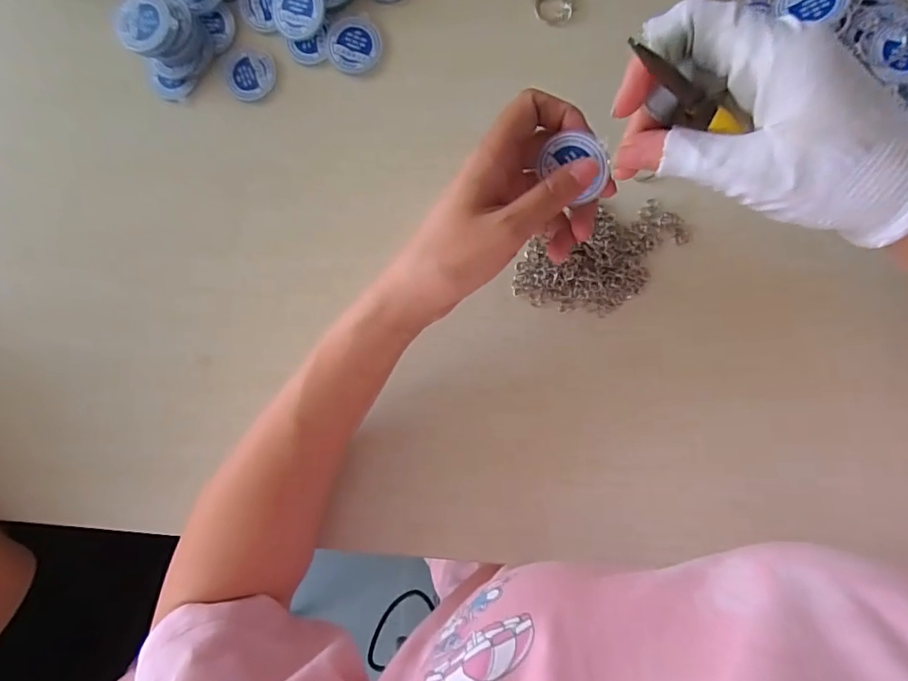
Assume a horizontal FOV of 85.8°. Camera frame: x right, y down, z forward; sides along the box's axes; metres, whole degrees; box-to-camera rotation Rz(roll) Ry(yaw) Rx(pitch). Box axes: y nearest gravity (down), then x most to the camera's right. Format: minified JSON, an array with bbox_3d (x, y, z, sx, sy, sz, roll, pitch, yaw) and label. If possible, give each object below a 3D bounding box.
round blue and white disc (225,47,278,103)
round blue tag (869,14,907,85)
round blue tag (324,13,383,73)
[{"bbox_3d":[-0.142,-0.186,0.340,0.035,0.004,0.036,0,88,5],"label":"round blue and white disc"},{"bbox_3d":[0.265,-0.170,0.285,0.034,0.009,0.036,0,88,5],"label":"round blue tag"},{"bbox_3d":[-0.068,-0.202,0.332,0.036,0.004,0.040,-14,87,5],"label":"round blue tag"}]

